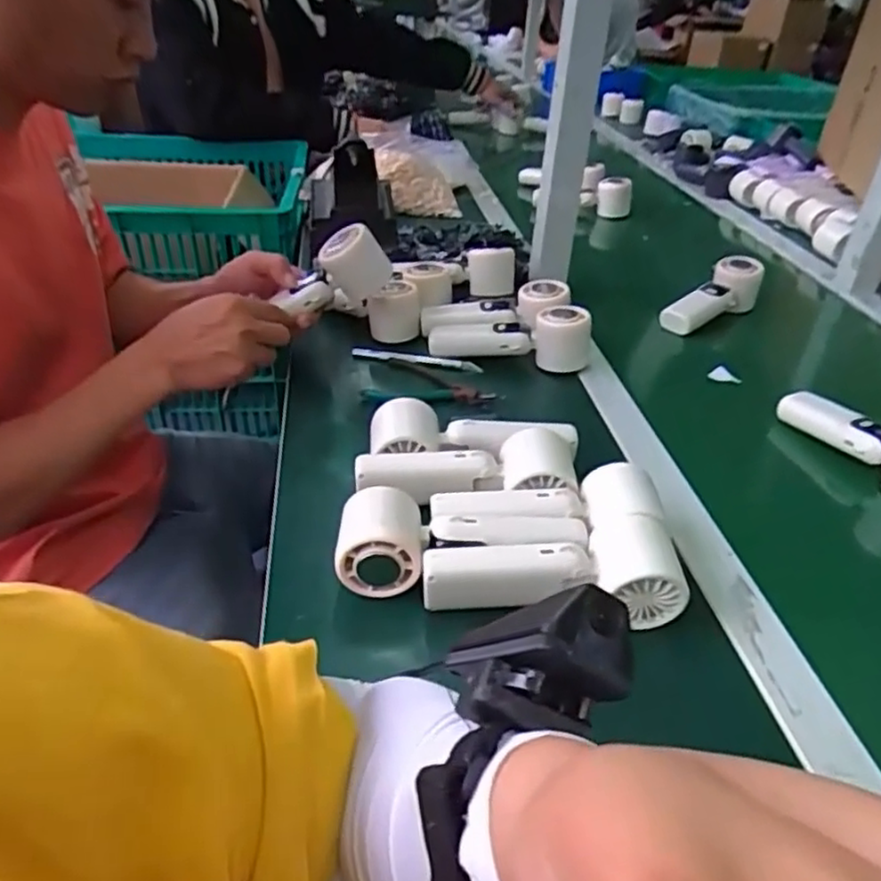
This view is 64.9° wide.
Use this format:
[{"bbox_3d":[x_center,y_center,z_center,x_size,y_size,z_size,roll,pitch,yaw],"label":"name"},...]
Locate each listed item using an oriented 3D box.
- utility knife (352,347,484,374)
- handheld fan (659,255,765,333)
[{"bbox_3d":[-0.026,-0.088,0.744,0.140,0.006,0.015,7,35,5],"label":"utility knife"},{"bbox_3d":[0.349,-0.182,0.888,0.180,0.049,0.059,-33,47,-23],"label":"handheld fan"}]

